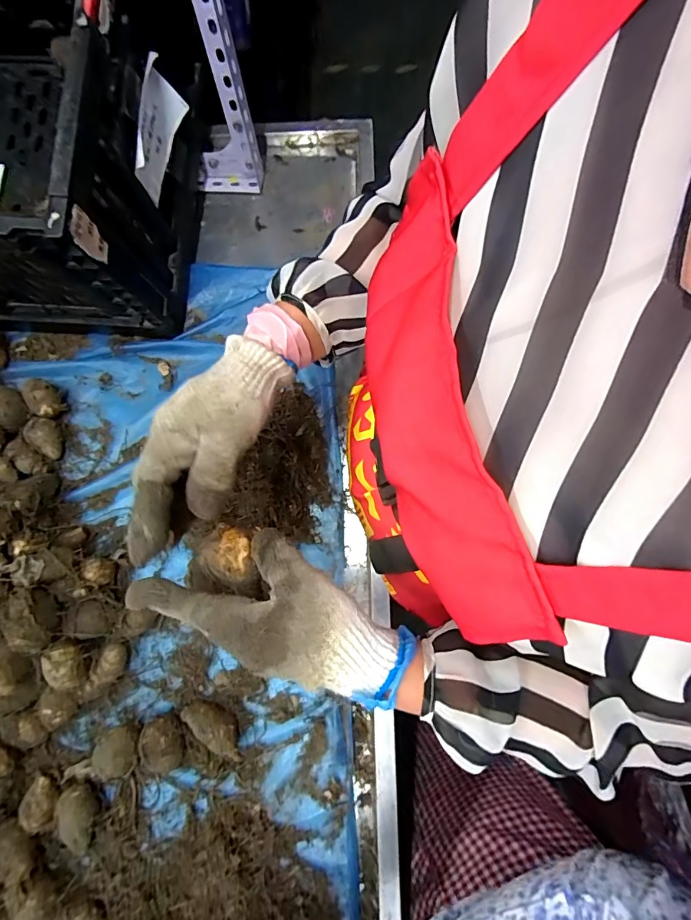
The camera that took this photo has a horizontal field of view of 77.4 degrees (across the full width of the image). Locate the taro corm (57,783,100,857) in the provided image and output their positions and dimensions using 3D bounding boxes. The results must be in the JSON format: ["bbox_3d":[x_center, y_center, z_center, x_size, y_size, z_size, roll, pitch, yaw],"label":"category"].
[{"bbox_3d":[-0.252,0.343,0.414,0.028,0.027,0.058,-21,78,-4],"label":"taro corm"}]

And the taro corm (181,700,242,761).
[{"bbox_3d":[-0.131,0.267,0.434,0.071,0.026,0.029,29,80,7],"label":"taro corm"}]

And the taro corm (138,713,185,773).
[{"bbox_3d":[-0.179,0.280,0.427,0.036,0.034,0.046,-14,77,-2],"label":"taro corm"}]

